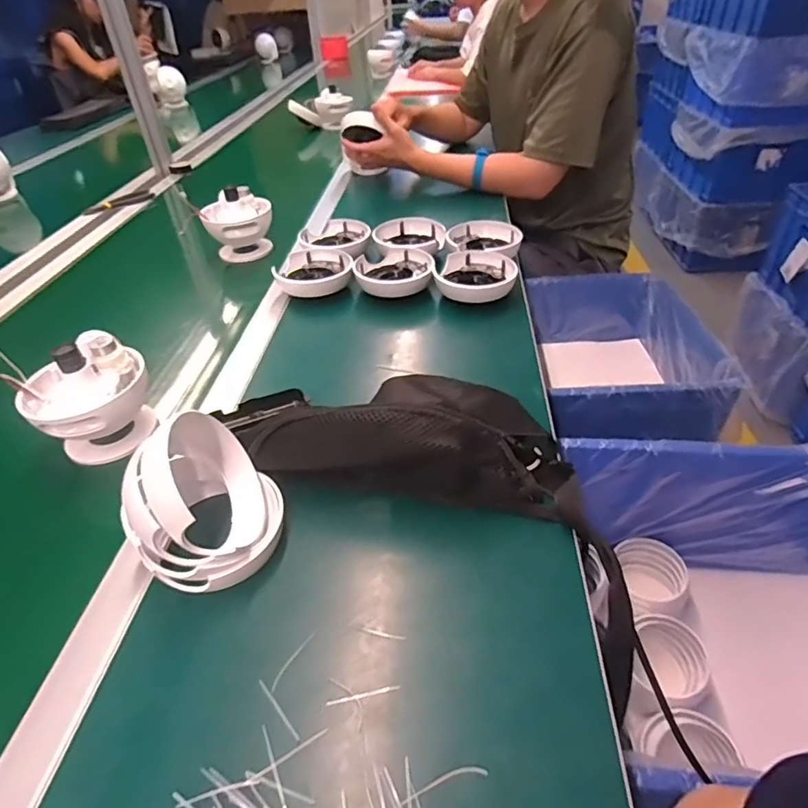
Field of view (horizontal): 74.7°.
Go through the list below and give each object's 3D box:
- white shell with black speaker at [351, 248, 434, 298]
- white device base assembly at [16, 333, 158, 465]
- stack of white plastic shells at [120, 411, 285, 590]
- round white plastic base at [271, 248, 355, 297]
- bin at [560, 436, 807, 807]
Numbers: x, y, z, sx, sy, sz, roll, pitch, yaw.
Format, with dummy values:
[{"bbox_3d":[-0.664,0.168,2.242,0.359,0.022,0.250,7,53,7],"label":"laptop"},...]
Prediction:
[{"bbox_3d":[-0.016,-0.196,0.786,0.112,0.036,0.097,-8,39,-5],"label":"white shell with black speaker"},{"bbox_3d":[-0.323,-0.004,0.548,0.110,0.111,0.112,-23,43,-22],"label":"white device base assembly"},{"bbox_3d":[-0.164,0.070,0.425,0.113,0.110,0.120,-19,41,-18],"label":"stack of white plastic shells"},{"bbox_3d":[-0.141,-0.204,0.811,0.115,0.034,0.106,-3,39,2],"label":"round white plastic base"},{"bbox_3d":[0.461,0.310,0.672,0.464,0.330,0.413,0,39,5],"label":"bin"}]

